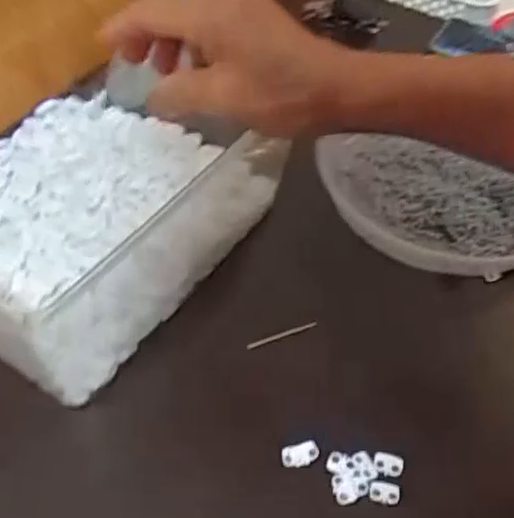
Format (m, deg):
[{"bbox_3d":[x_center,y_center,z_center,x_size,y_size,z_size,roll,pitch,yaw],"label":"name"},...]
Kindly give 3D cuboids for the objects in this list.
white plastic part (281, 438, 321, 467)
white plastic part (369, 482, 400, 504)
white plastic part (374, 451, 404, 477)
[{"bbox_3d":[0.028,0.129,0.420,0.024,0.007,0.015,-7,51,-8],"label":"white plastic part"},{"bbox_3d":[0.081,0.148,0.406,0.019,0.005,0.013,13,51,8],"label":"white plastic part"},{"bbox_3d":[0.086,0.135,0.418,0.019,0.005,0.014,11,51,7],"label":"white plastic part"}]

